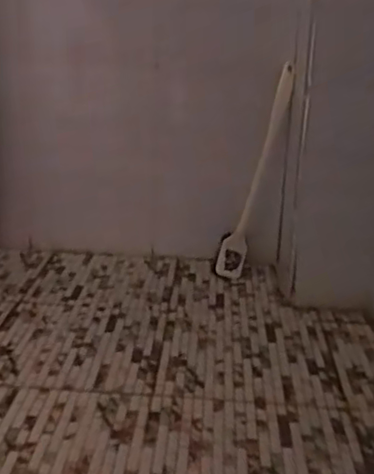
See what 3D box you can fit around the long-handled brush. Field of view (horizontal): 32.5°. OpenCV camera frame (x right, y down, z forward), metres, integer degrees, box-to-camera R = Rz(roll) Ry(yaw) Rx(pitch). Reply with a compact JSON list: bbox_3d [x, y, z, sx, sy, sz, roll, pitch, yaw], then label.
[{"bbox_3d":[0.150,-0.137,1.387,0.079,0.464,0.051,21,6,40],"label":"long-handled brush"}]

